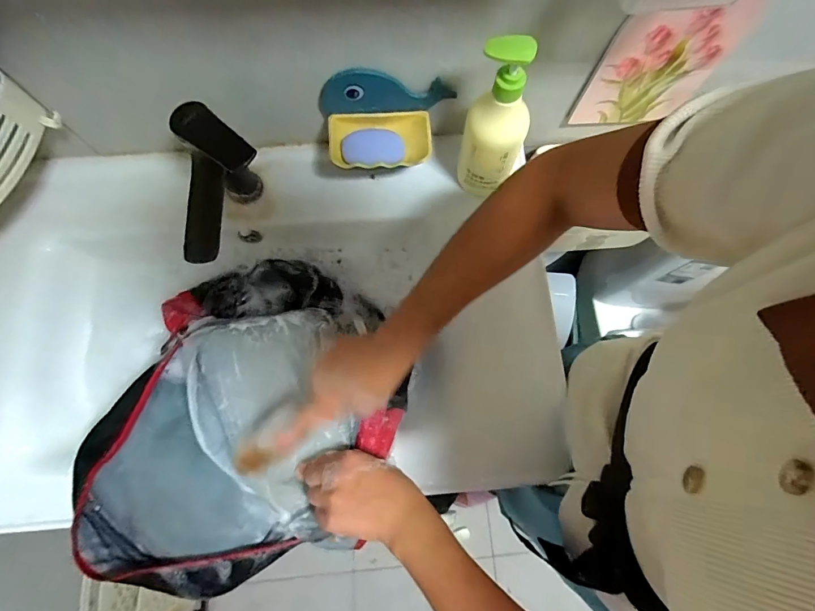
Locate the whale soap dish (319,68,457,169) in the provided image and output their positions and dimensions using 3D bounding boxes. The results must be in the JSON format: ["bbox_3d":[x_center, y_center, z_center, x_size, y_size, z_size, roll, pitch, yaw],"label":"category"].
[{"bbox_3d":[-0.025,-0.220,0.489,0.161,0.077,0.084,-2,75,-2],"label":"whale soap dish"}]

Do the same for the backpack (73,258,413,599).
[{"bbox_3d":[-0.179,0.124,0.493,0.325,0.106,0.371,16,75,3],"label":"backpack"}]

